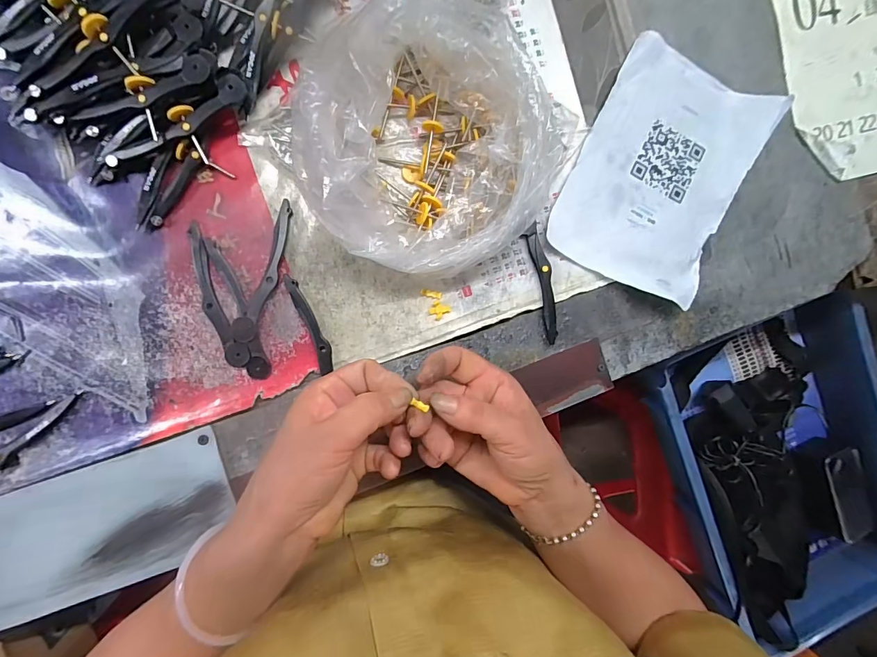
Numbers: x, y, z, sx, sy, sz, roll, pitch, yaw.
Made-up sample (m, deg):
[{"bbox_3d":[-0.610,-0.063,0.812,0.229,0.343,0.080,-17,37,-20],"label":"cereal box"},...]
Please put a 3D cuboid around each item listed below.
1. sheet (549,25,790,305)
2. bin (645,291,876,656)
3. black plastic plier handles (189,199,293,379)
[{"bbox_3d":[0.199,-0.139,0.362,0.145,0.019,0.208,26,88,-9],"label":"sheet"},{"bbox_3d":[0.459,0.199,0.550,0.283,0.078,0.395,-21,97,-7],"label":"bin"},{"bbox_3d":[-0.157,-0.032,0.312,0.066,0.011,0.133,8,91,-9],"label":"black plastic plier handles"}]

